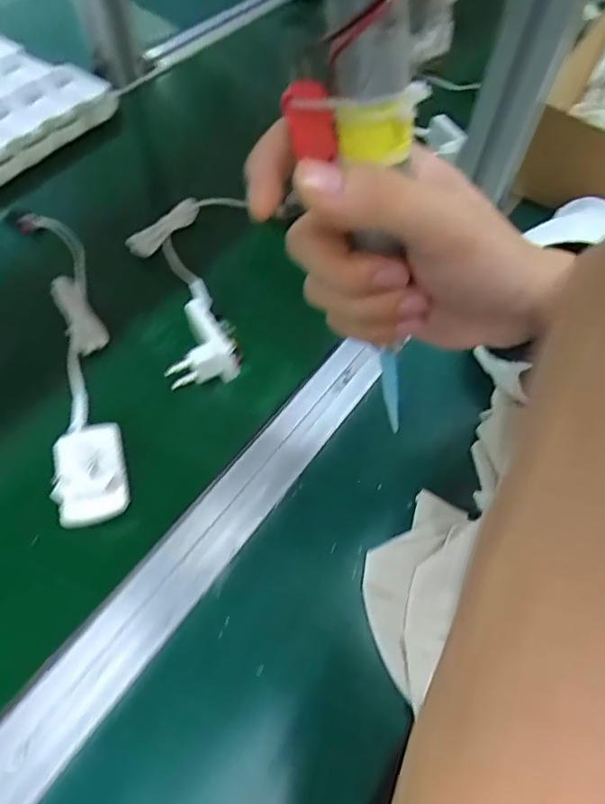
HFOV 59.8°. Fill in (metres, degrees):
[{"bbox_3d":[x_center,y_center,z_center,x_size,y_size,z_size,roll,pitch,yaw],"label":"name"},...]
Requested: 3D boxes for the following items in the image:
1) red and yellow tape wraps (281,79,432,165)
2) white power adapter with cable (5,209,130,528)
[{"bbox_3d":[0.017,-0.095,0.180,0.046,0.022,0.009,10,58,13],"label":"red and yellow tape wraps"},{"bbox_3d":[-0.184,-0.060,0.406,0.054,0.034,0.330,-19,61,-14],"label":"white power adapter with cable"}]

